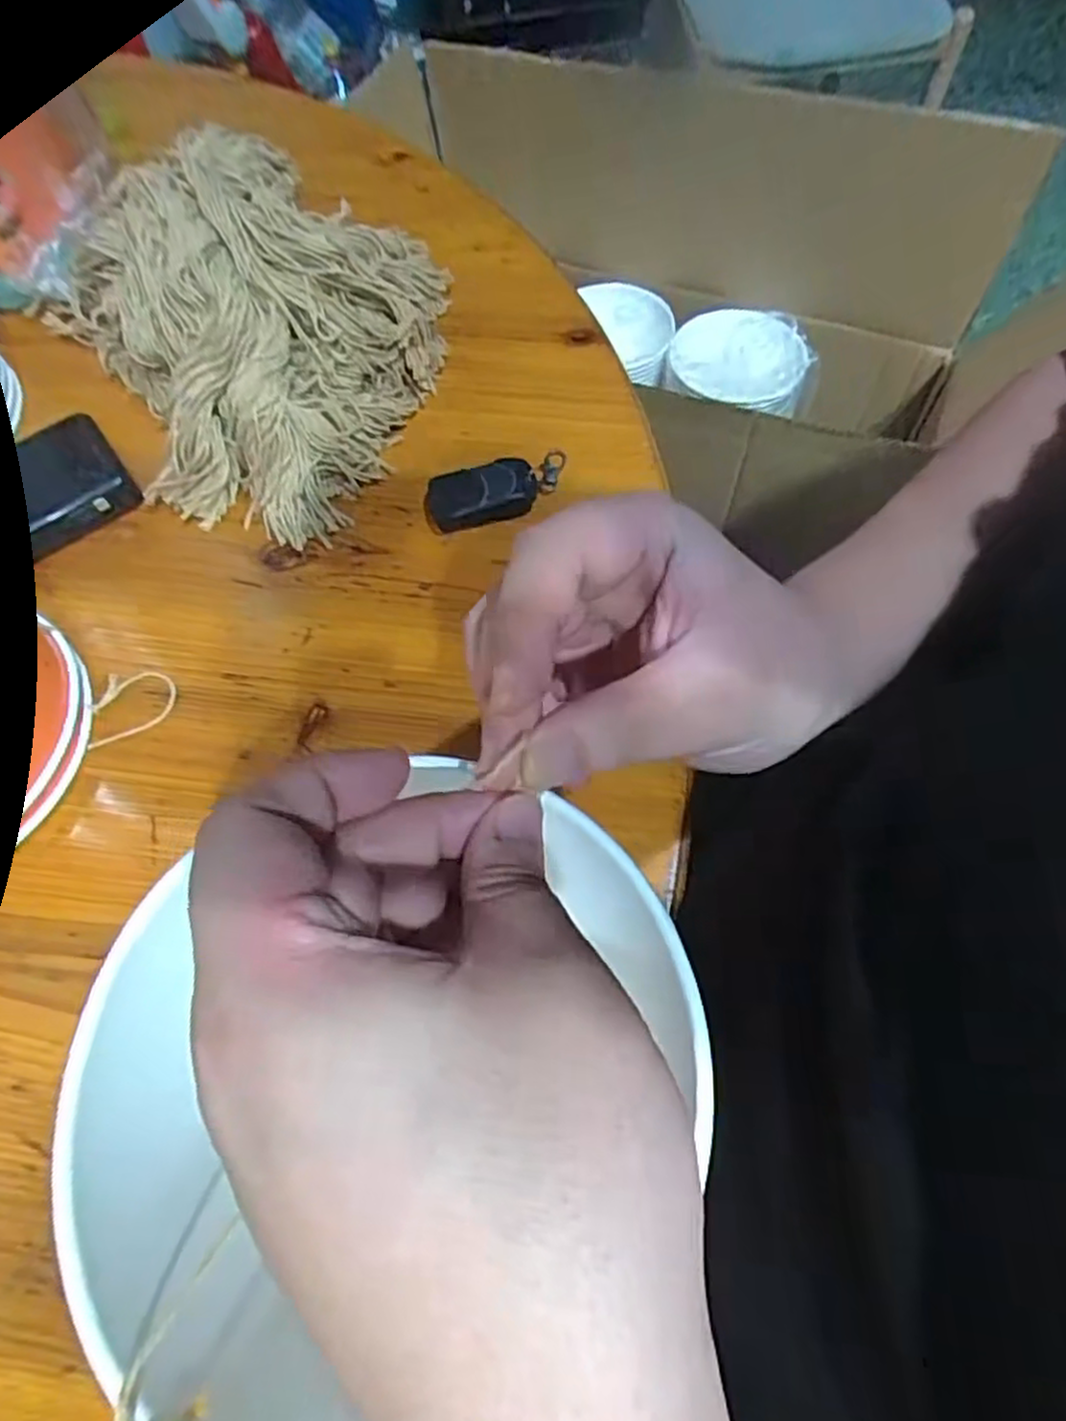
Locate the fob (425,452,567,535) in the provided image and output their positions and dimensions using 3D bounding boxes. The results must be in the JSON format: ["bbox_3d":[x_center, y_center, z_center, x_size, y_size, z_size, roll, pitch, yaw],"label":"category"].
[{"bbox_3d":[-0.020,-0.127,0.430,0.083,0.015,0.038,-14,64,-5],"label":"fob"}]

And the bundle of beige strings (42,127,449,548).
[{"bbox_3d":[-0.153,-0.236,0.445,0.223,0.099,0.250,-27,66,-11],"label":"bundle of beige strings"}]

